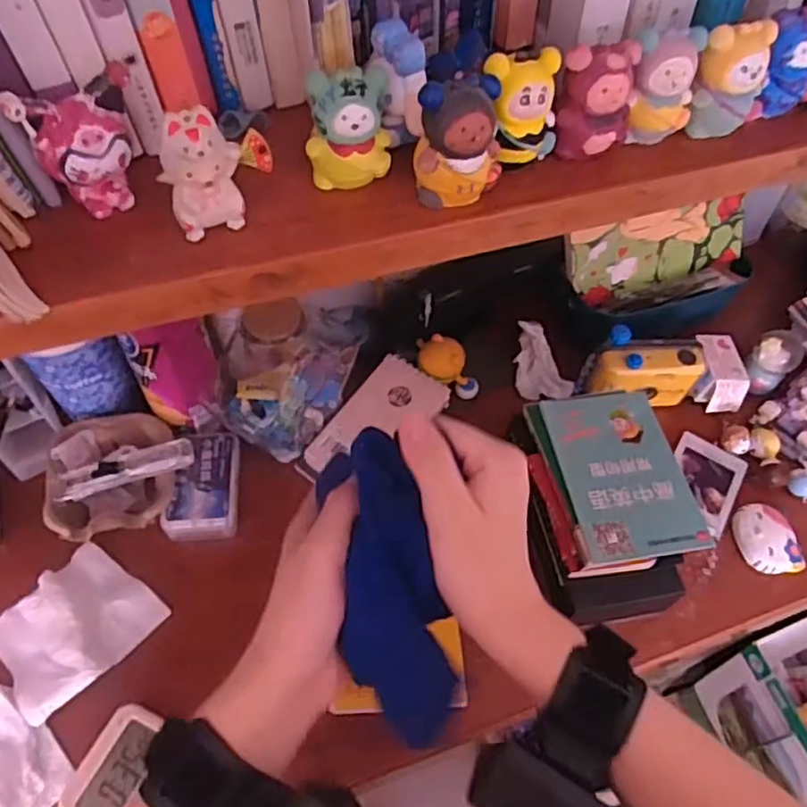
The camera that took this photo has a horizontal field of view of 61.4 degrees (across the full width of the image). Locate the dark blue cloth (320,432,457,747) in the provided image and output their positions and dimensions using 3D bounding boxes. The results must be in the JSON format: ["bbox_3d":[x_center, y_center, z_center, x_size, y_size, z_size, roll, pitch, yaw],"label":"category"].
[{"bbox_3d":[-0.006,0.100,0.342,0.050,0.032,0.164,-13,102,-11],"label":"dark blue cloth"}]

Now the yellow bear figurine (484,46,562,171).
[{"bbox_3d":[0.057,-0.137,0.322,0.037,0.045,0.027,-12,59,-12],"label":"yellow bear figurine"}]

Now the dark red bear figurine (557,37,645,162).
[{"bbox_3d":[0.095,-0.146,0.329,0.036,0.047,0.026,-1,57,-5],"label":"dark red bear figurine"}]

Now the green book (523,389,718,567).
[{"bbox_3d":[0.173,0.053,0.547,0.105,0.017,0.147,-9,58,-10],"label":"green book"}]

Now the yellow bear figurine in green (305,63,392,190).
[{"bbox_3d":[-0.024,-0.124,0.312,0.039,0.048,0.025,-14,59,-13],"label":"yellow bear figurine in green"}]

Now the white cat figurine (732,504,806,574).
[{"bbox_3d":[0.331,0.123,0.618,0.048,0.017,0.063,-6,58,-8],"label":"white cat figurine"}]

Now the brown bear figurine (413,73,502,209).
[{"bbox_3d":[0.025,-0.118,0.310,0.038,0.050,0.030,3,57,-2],"label":"brown bear figurine"}]

